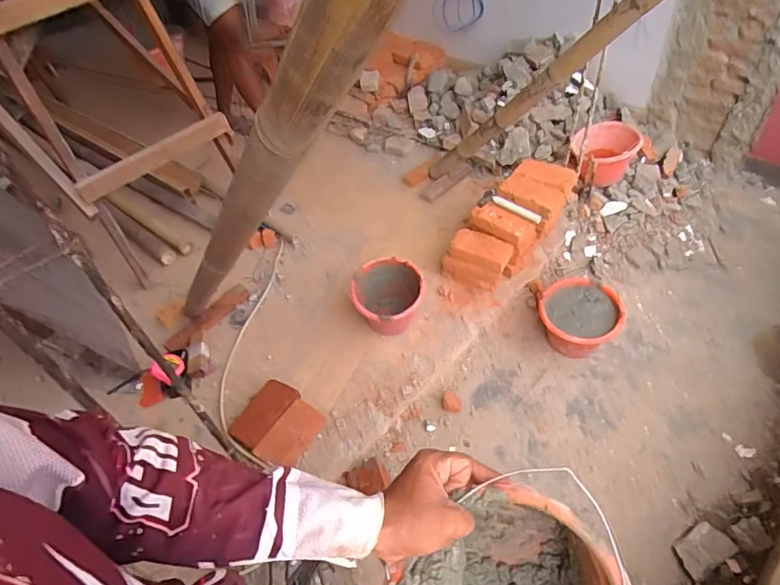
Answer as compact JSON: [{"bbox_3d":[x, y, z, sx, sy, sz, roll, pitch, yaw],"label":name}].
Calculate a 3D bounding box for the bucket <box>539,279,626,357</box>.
[{"bbox_3d":[0.587,0.084,1.584,0.229,0.169,0.234,-4,47,4],"label":"bucket"}]

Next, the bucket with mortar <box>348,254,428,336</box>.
[{"bbox_3d":[0.001,0.041,1.654,0.229,0.206,0.261,-10,47,-1],"label":"bucket with mortar"}]

